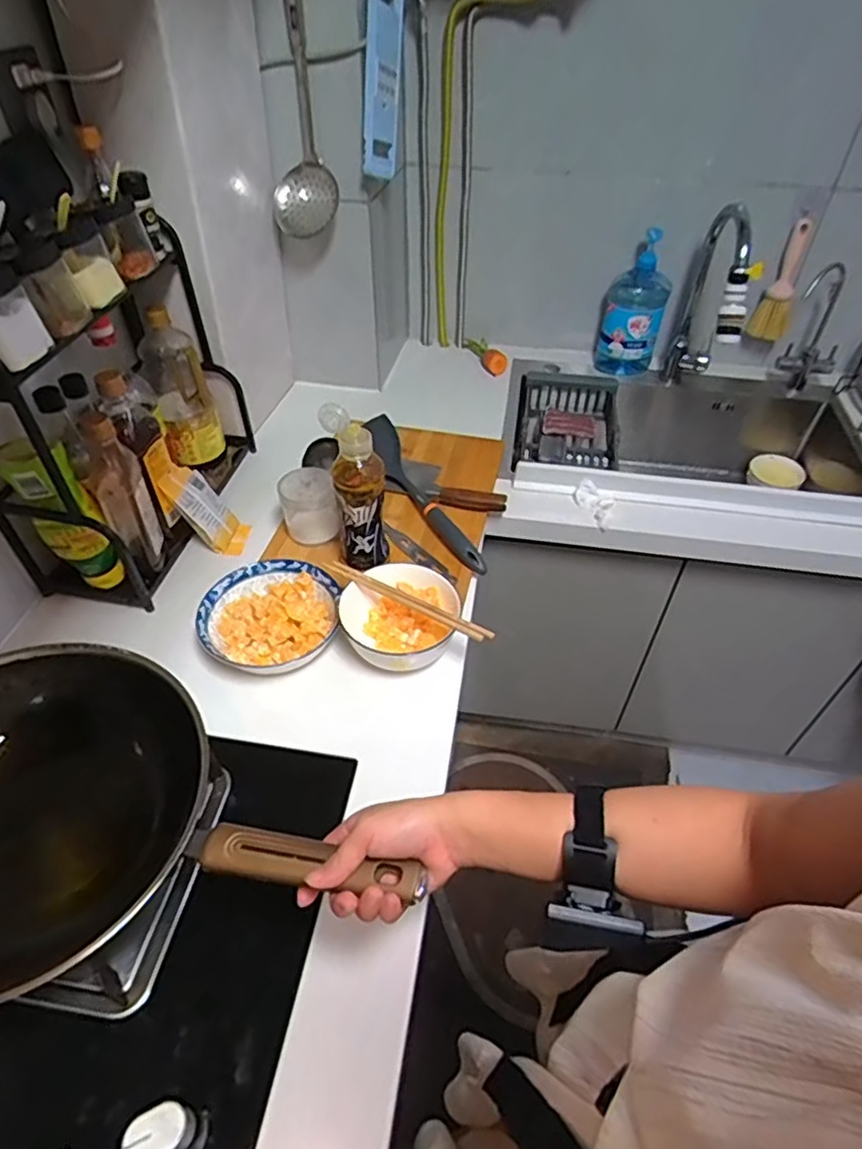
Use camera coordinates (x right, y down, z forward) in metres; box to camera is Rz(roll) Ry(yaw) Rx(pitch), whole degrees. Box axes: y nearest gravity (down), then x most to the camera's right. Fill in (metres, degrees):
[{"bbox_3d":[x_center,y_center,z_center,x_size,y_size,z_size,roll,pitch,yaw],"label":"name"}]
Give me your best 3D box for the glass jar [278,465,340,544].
[{"bbox_3d":[-0.179,-0.101,0.934,0.080,0.093,0.077,0,45,0],"label":"glass jar"}]

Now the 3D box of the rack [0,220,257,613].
[{"bbox_3d":[-0.432,-0.229,0.866,0.187,0.391,0.387,5,46,5],"label":"rack"}]

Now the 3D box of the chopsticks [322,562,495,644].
[{"bbox_3d":[-0.032,0.028,0.786,0.241,0.016,0.017,24,50,22],"label":"chopsticks"}]

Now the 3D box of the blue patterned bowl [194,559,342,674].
[{"bbox_3d":[-0.208,0.056,0.822,0.175,0.054,0.151,-22,50,-20],"label":"blue patterned bowl"}]

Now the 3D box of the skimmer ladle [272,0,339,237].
[{"bbox_3d":[-0.201,-0.689,0.917,0.096,0.341,0.055,-9,46,-9],"label":"skimmer ladle"}]

